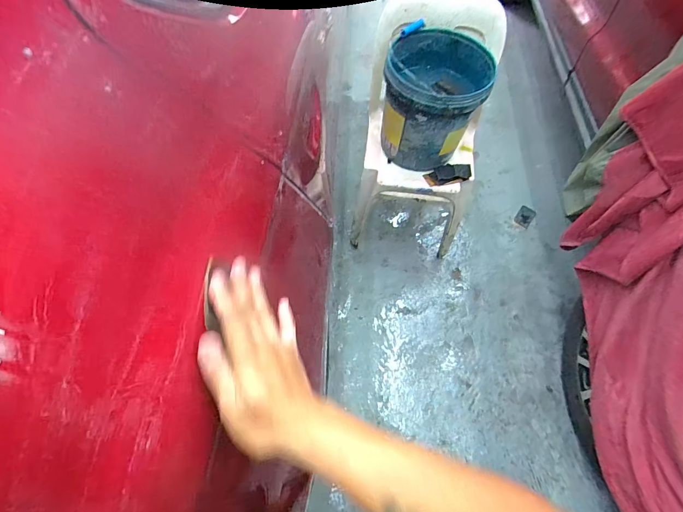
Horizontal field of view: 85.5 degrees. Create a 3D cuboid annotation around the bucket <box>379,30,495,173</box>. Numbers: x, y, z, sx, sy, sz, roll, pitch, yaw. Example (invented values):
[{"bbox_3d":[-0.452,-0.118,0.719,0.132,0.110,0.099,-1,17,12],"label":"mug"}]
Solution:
[{"bbox_3d":[0.288,-0.481,1.191,0.282,0.320,0.294,0,62,-1],"label":"bucket"}]

